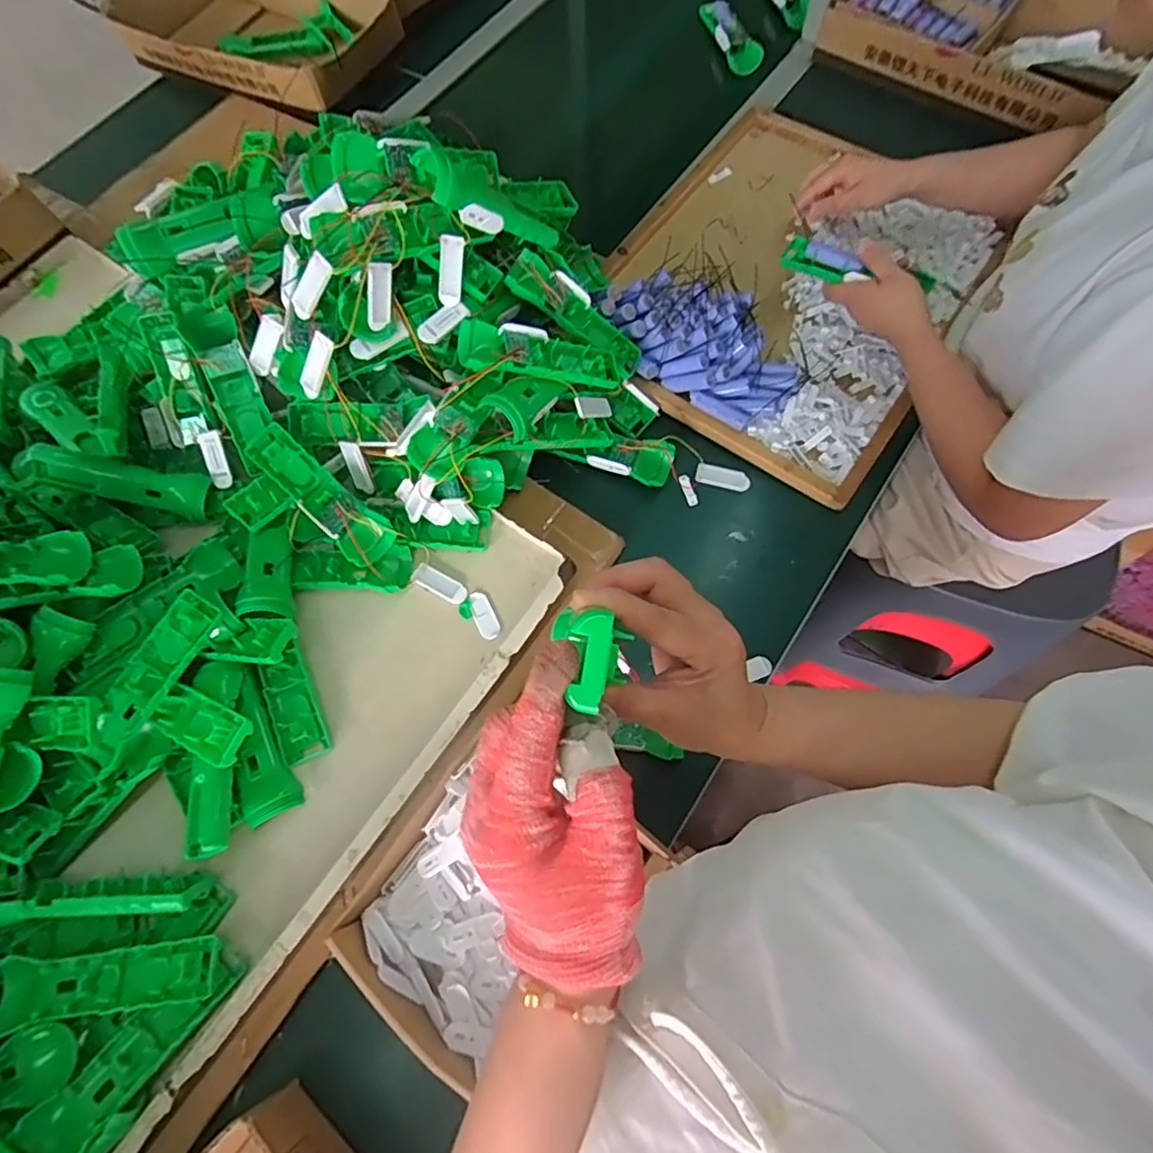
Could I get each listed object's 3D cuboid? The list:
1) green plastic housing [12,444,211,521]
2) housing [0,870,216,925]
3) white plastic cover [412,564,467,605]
[{"bbox_3d":[-0.460,-0.094,0.624,0.163,0.034,0.042,13,69,-17],"label":"green plastic housing"},{"bbox_3d":[-0.379,0.259,0.500,0.155,0.051,0.025,-4,70,1],"label":"housing"},{"bbox_3d":[-0.135,0.008,0.610,0.060,0.004,0.021,30,74,13],"label":"white plastic cover"}]

